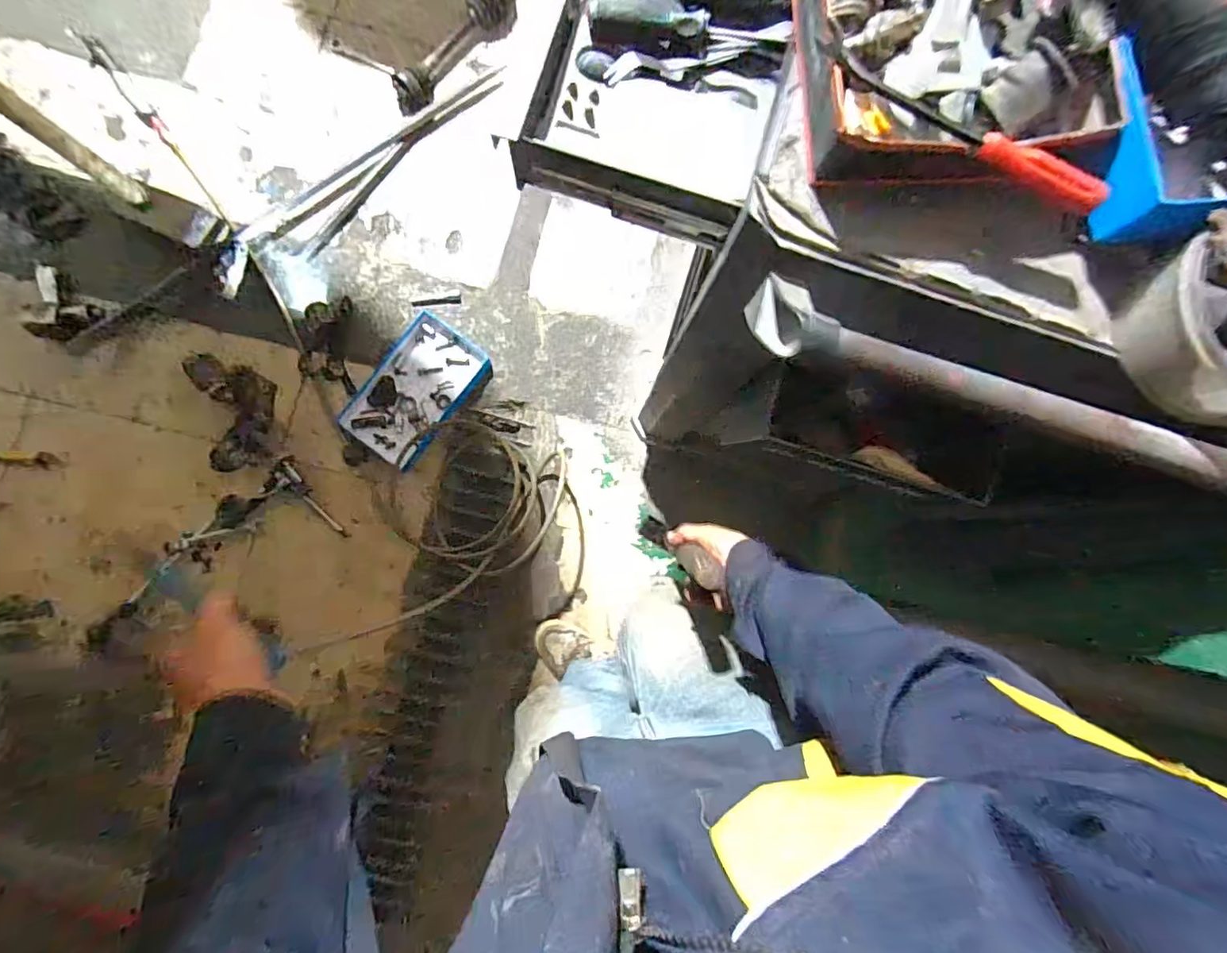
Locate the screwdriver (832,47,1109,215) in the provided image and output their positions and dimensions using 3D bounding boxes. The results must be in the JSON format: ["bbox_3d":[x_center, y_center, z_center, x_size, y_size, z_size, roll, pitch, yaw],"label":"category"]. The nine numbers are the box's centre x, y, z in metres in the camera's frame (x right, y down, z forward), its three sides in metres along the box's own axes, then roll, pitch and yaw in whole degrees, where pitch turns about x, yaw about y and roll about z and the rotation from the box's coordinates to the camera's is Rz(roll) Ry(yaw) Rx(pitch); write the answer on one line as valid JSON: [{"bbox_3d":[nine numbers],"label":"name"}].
[{"bbox_3d":[0.240,-0.227,0.368,0.198,0.024,0.022,24,82,-2],"label":"screwdriver"}]

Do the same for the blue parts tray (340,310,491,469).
[{"bbox_3d":[-0.496,-0.213,1.386,0.238,0.043,0.364,37,82,0],"label":"blue parts tray"}]

